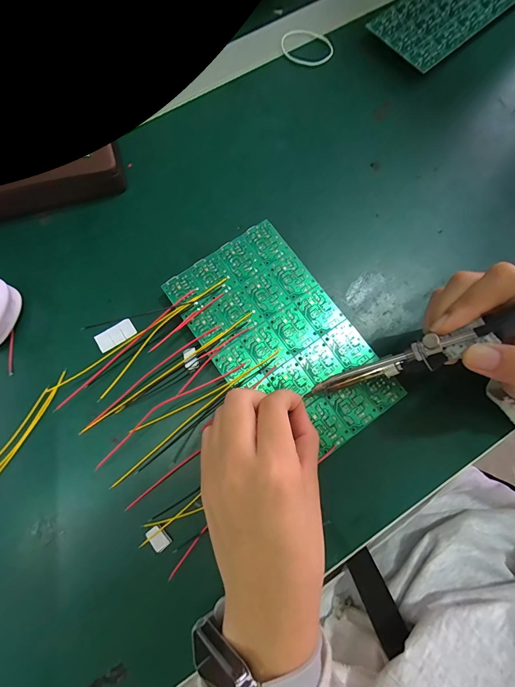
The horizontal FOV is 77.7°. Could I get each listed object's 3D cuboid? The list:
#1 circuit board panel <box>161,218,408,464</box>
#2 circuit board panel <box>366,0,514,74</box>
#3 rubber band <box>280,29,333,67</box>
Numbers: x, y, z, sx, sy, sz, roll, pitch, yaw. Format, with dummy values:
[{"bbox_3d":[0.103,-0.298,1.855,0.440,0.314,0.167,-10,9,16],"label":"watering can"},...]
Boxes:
[{"bbox_3d":[0.017,-0.003,0.248,0.101,0.014,0.173,-35,80,-8],"label":"circuit board panel"},{"bbox_3d":[0.194,-0.336,0.317,0.173,0.004,0.076,-41,80,-8],"label":"circuit board panel"},{"bbox_3d":[0.049,-0.294,0.319,0.051,0.007,0.038,33,79,6],"label":"rubber band"}]

